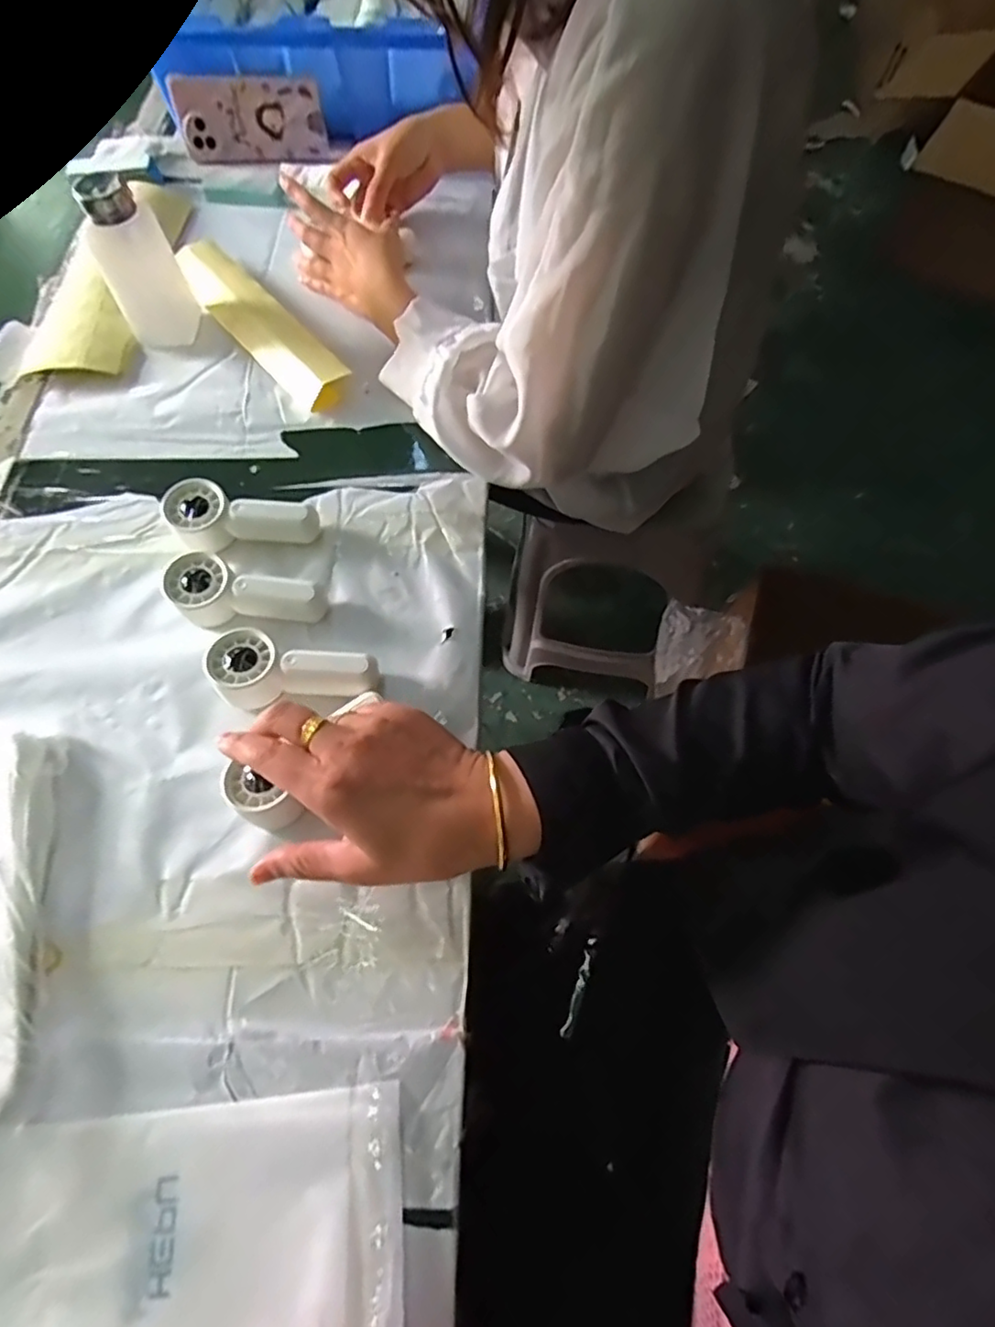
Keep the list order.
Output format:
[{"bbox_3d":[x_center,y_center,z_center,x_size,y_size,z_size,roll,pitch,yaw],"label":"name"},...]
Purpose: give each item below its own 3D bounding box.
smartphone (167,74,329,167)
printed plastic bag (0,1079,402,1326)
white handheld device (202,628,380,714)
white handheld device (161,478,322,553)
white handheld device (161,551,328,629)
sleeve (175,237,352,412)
[{"bbox_3d":[-0.275,-0.605,0.692,0.158,0.075,0.009,-2,42,-2],"label":"smartphone"},{"bbox_3d":[-0.159,0.290,0.300,0.223,0.012,0.117,-6,64,-1],"label":"printed plastic bag"},{"bbox_3d":[-0.138,0.002,0.424,0.108,0.033,0.047,-6,64,-1],"label":"white handheld device"},{"bbox_3d":[-0.194,-0.111,0.476,0.108,0.036,0.050,-5,64,0],"label":"white handheld device"},{"bbox_3d":[-0.181,-0.045,0.444,0.107,0.031,0.044,14,66,9],"label":"white handheld device"},{"bbox_3d":[-0.229,-0.325,0.583,0.051,0.025,0.258,-38,69,-15],"label":"sleeve"}]

